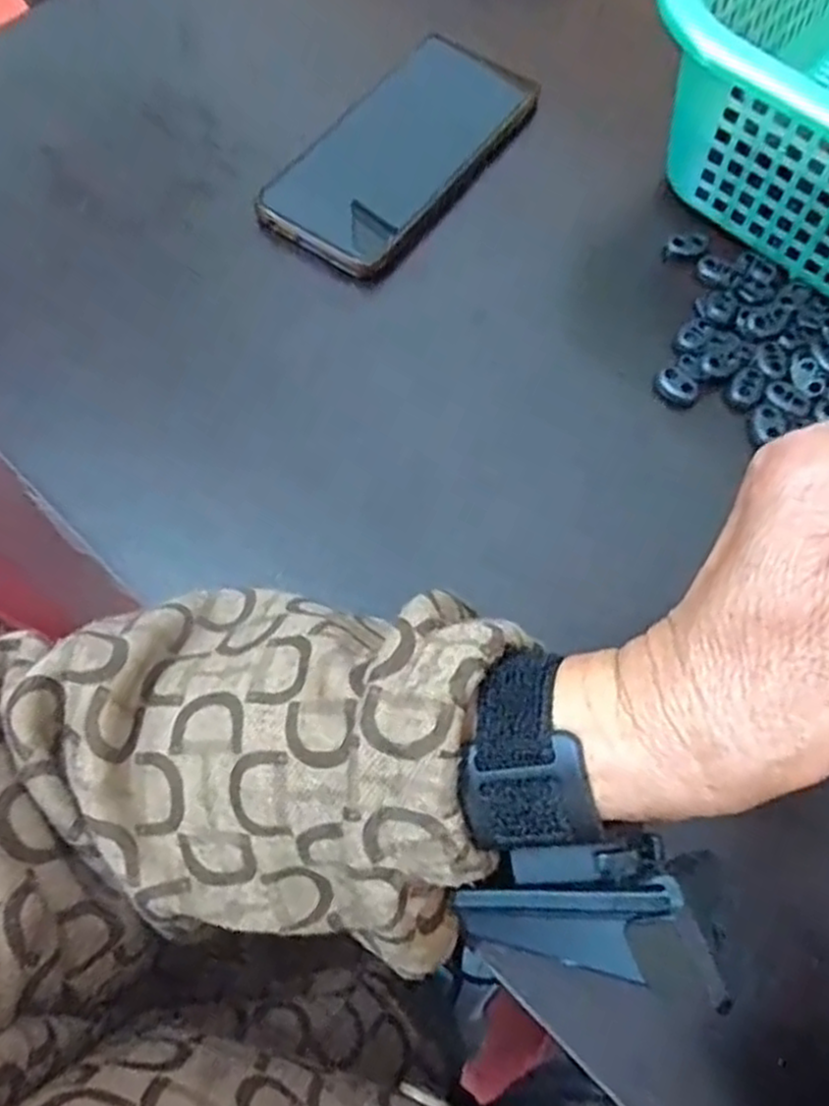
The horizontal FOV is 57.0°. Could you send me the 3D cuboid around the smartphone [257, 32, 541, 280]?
[{"bbox_3d":[-0.007,-0.205,0.388,0.071,0.013,0.148,36,71,12],"label":"smartphone"}]

